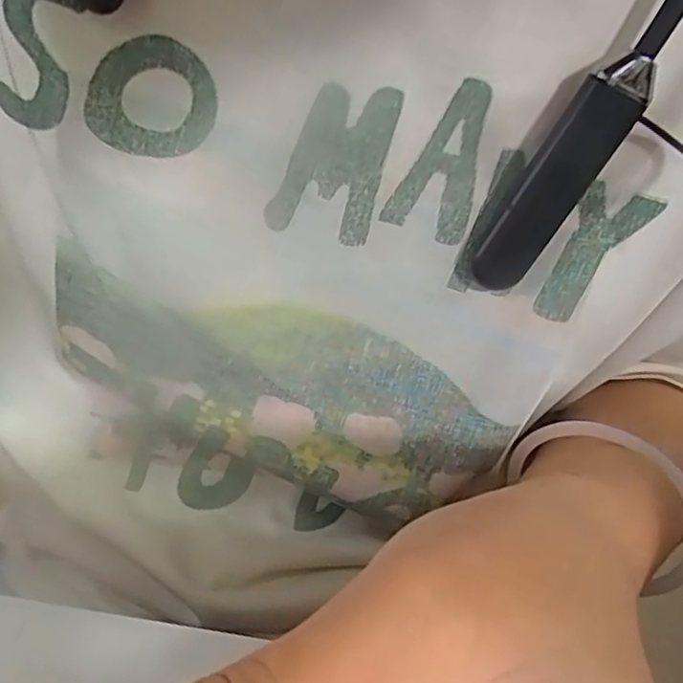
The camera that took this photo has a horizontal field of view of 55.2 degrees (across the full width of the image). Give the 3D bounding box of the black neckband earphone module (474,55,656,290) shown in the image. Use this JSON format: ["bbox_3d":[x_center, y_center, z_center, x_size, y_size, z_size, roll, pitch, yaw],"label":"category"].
[{"bbox_3d":[0.060,-0.045,0.184,0.018,0.071,0.006,18,31,-21],"label":"black neckband earphone module"}]

